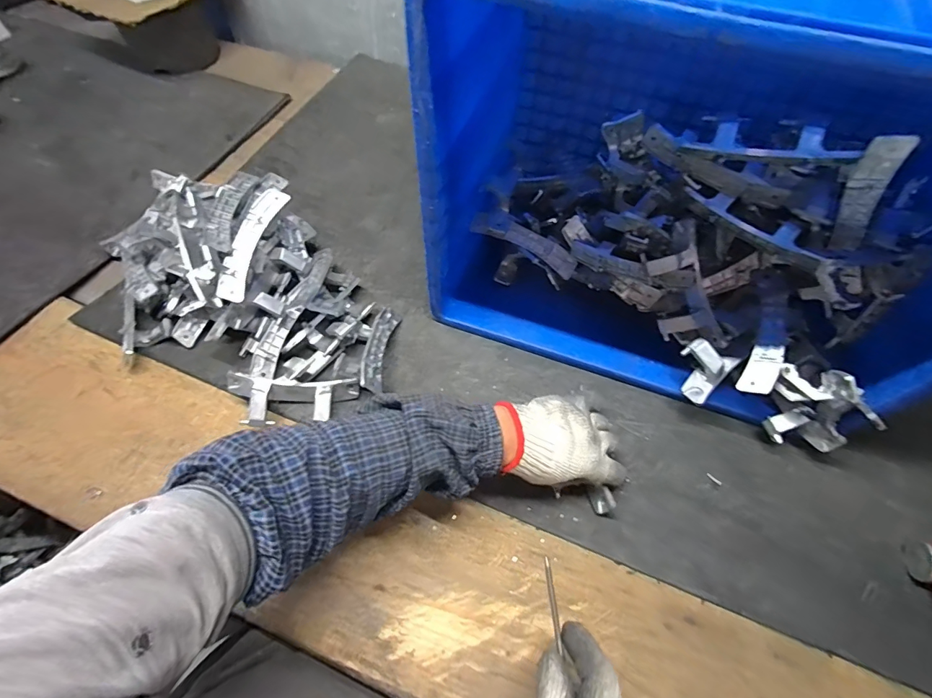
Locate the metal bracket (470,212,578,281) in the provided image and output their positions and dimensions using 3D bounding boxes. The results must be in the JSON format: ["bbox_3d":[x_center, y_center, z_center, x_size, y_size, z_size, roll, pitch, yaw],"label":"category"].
[{"bbox_3d":[0.081,-0.147,0.583,0.150,0.030,0.038,26,61,-3],"label":"metal bracket"}]

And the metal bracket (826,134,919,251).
[{"bbox_3d":[0.378,-0.145,0.405,0.017,0.105,0.033,-10,38,-8],"label":"metal bracket"}]

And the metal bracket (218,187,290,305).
[{"bbox_3d":[-0.267,-0.132,0.531,0.032,0.020,0.152,16,77,8],"label":"metal bracket"}]

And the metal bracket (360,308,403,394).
[{"bbox_3d":[-0.112,-0.007,0.560,0.026,0.027,0.153,4,42,1],"label":"metal bracket"}]

